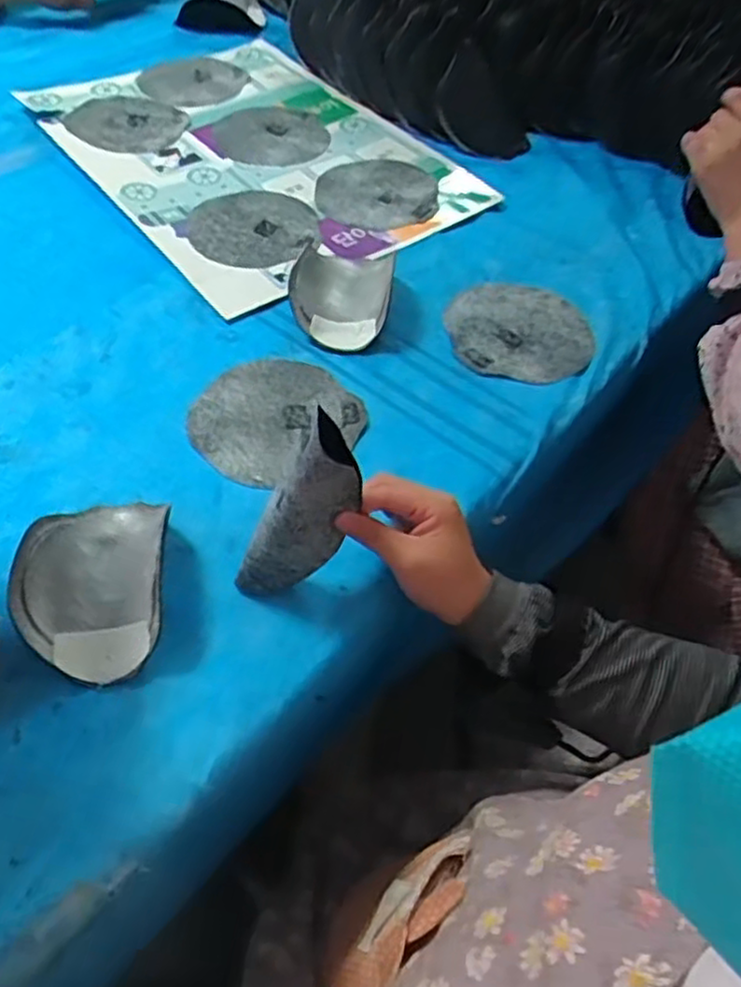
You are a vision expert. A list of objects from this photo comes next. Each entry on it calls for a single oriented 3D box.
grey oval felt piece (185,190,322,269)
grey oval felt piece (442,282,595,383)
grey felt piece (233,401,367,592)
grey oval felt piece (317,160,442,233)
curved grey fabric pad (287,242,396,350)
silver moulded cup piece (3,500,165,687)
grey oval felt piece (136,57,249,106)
[{"bbox_3d":[-0.134,-0.304,0.805,0.138,0.009,0.150,13,51,6],"label":"grey oval felt piece"},{"bbox_3d":[0.153,-0.170,0.727,0.146,0.005,0.146,15,50,6],"label":"grey oval felt piece"},{"bbox_3d":[-0.046,0.014,0.482,0.048,0.147,0.039,-14,51,-44],"label":"grey felt piece"},{"bbox_3d":[0.008,-0.366,0.860,0.142,0.009,0.158,5,53,0],"label":"grey oval felt piece"},{"bbox_3d":[-0.028,-0.211,0.717,0.097,0.040,0.152,7,52,0],"label":"curved grey fabric pad"},{"bbox_3d":[-0.194,0.060,0.498,0.096,0.038,0.141,-3,53,-6],"label":"silver moulded cup piece"},{"bbox_3d":[-0.252,-0.590,1.008,0.131,0.004,0.156,23,55,13],"label":"grey oval felt piece"}]

